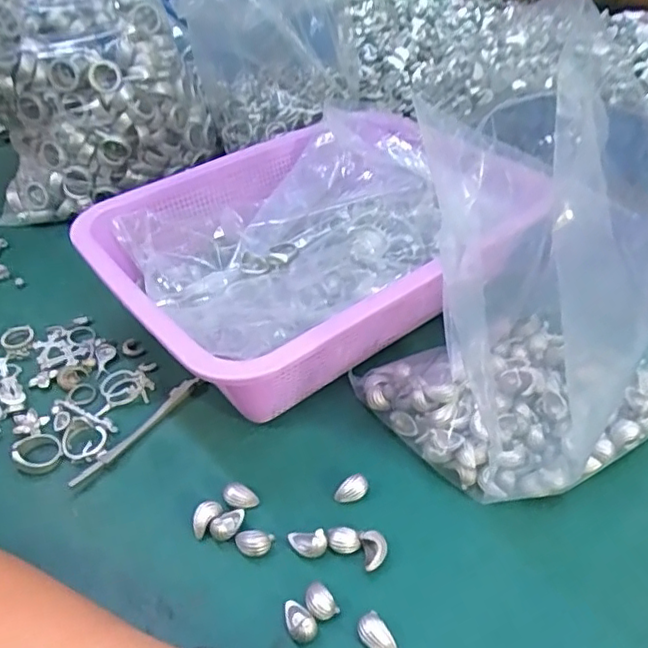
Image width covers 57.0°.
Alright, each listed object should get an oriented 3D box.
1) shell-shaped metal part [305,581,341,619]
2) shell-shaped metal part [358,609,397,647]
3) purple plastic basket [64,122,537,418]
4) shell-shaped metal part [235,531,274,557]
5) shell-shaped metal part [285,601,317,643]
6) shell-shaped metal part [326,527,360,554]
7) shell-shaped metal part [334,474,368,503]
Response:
[{"bbox_3d":[-0.002,0.134,0.288,0.013,0.009,0.017,-25,45,-24],"label":"shell-shaped metal part"},{"bbox_3d":[0.024,0.144,0.276,0.012,0.011,0.018,-26,45,-25],"label":"shell-shaped metal part"},{"bbox_3d":[-0.018,-0.046,0.439,0.263,0.090,0.229,-26,45,-25],"label":"purple plastic basket"},{"bbox_3d":[-0.037,0.115,0.312,0.019,0.010,0.011,2,41,6],"label":"shell-shaped metal part"},{"bbox_3d":[-0.012,0.139,0.280,0.012,0.012,0.019,-21,43,-20],"label":"shell-shaped metal part"},{"bbox_3d":[0.010,0.113,0.310,0.016,0.012,0.011,-2,40,1],"label":"shell-shaped metal part"},{"bbox_3d":[0.015,0.092,0.333,0.019,0.013,0.010,-15,42,-14],"label":"shell-shaped metal part"}]

